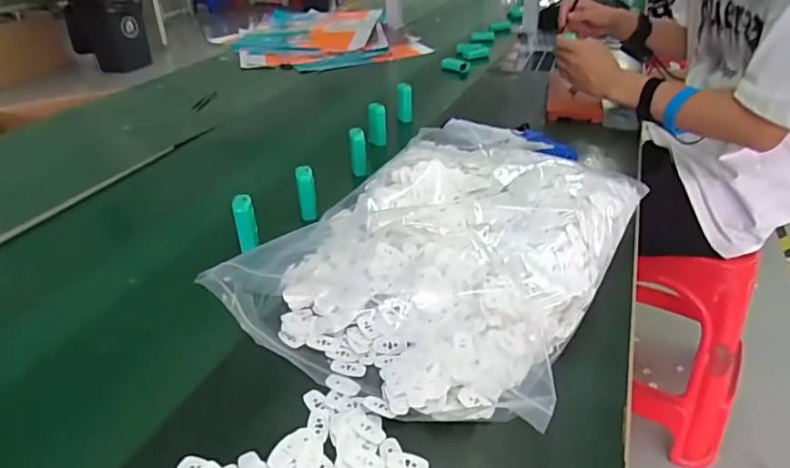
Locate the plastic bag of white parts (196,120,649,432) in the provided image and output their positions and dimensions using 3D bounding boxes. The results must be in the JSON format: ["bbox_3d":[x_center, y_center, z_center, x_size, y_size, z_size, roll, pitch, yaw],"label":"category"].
[{"bbox_3d":[0.090,-0.030,0.637,0.335,0.067,0.557,16,36,26],"label":"plastic bag of white parts"}]

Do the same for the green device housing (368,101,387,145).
[{"bbox_3d":[-0.031,-0.188,0.911,0.032,0.071,0.023,-3,32,-2],"label":"green device housing"}]

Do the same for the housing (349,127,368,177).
[{"bbox_3d":[-0.055,-0.123,0.809,0.023,0.070,0.017,-6,32,-7],"label":"housing"}]

